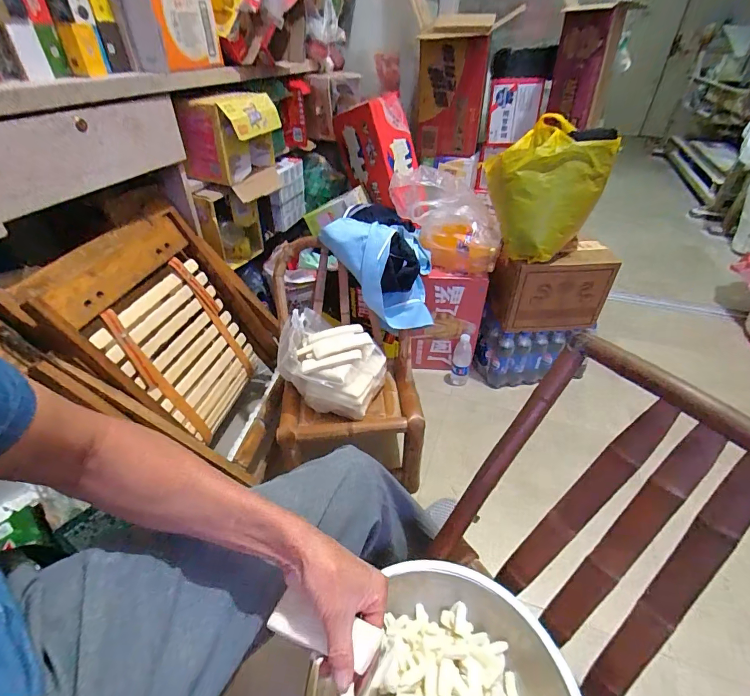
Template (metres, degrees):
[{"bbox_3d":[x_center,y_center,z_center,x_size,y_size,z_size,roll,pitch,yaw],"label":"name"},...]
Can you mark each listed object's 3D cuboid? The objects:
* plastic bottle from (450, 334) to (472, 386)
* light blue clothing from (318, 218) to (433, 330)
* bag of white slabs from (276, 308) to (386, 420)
[{"bbox_3d":[0.309,0.051,1.400,0.068,0.198,0.071,6,40,9],"label":"plastic bottle"},{"bbox_3d":[0.025,-0.202,1.049,0.277,0.236,0.153,25,46,28],"label":"light blue clothing"},{"bbox_3d":[-0.111,0.031,1.012,0.254,0.171,0.207,19,43,23],"label":"bag of white slabs"}]

